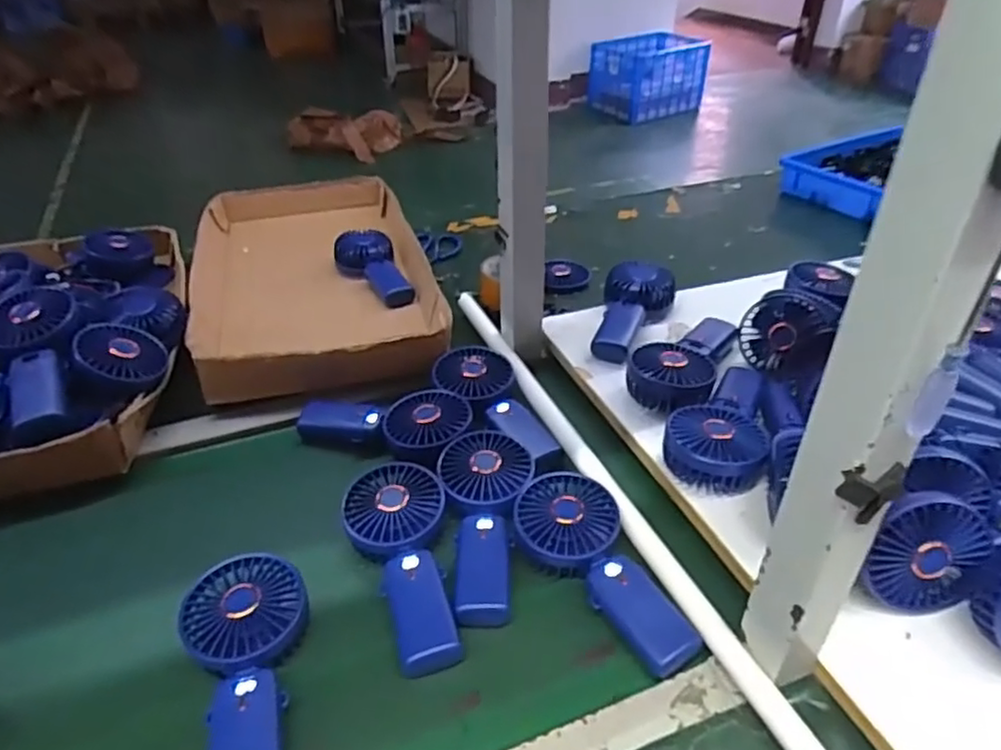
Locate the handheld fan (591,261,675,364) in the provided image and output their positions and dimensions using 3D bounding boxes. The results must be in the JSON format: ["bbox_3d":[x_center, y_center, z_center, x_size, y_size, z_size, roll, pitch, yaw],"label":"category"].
[{"bbox_3d":[0.156,-0.076,0.793,0.085,0.043,0.162,10,40,15],"label":"handheld fan"}]

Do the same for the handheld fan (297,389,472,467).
[{"bbox_3d":[-0.119,0.050,0.678,0.176,0.038,0.100,1,37,26],"label":"handheld fan"}]

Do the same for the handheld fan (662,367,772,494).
[{"bbox_3d":[0.205,0.041,0.634,0.089,0.045,0.187,9,40,15],"label":"handheld fan"}]

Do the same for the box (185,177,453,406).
[{"bbox_3d":[-0.269,-0.146,0.942,0.304,0.079,0.515,-11,38,-13],"label":"box"}]

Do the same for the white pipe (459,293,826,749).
[{"bbox_3d":[0.088,0.090,0.604,0.021,0.021,0.676,-17,41,-17],"label":"white pipe"}]

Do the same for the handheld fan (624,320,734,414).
[{"bbox_3d":[0.196,-0.020,0.714,0.084,0.045,0.179,16,42,22],"label":"handheld fan"}]

